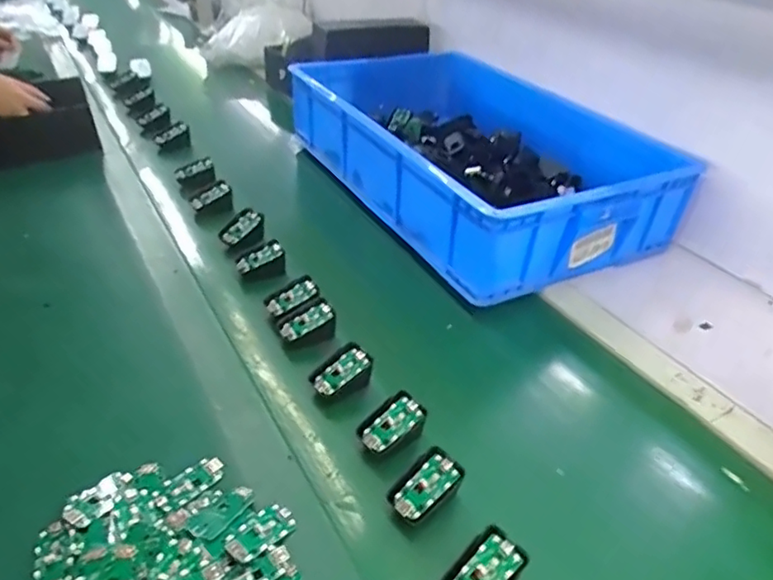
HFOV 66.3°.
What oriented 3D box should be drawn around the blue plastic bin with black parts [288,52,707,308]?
[{"bbox_3d":[0.141,-0.234,1.020,0.410,0.149,0.638,-16,40,-25],"label":"blue plastic bin with black parts"}]

